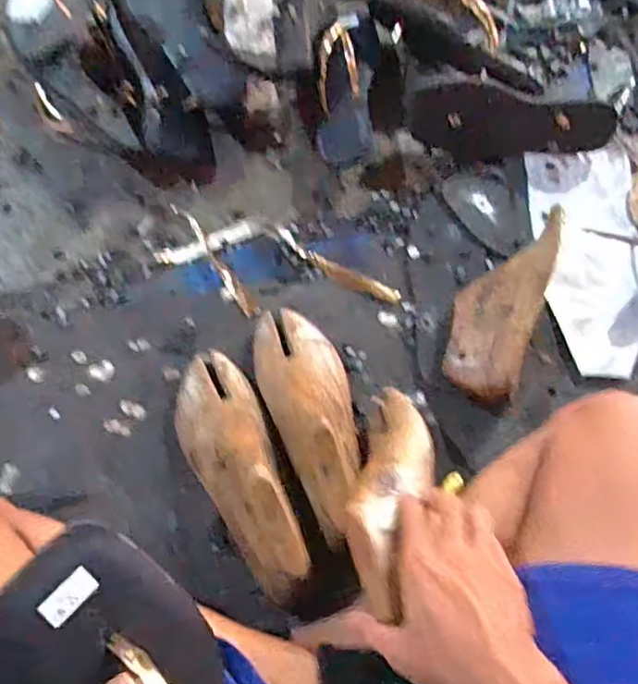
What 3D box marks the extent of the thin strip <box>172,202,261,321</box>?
[{"bbox_3d":[-0.116,-0.093,0.683,0.017,0.016,0.171,-31,72,-15],"label":"thin strip"}]

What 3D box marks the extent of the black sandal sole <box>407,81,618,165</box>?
[{"bbox_3d":[0.221,-0.257,0.748,0.232,0.028,0.088,18,106,18],"label":"black sandal sole"}]

